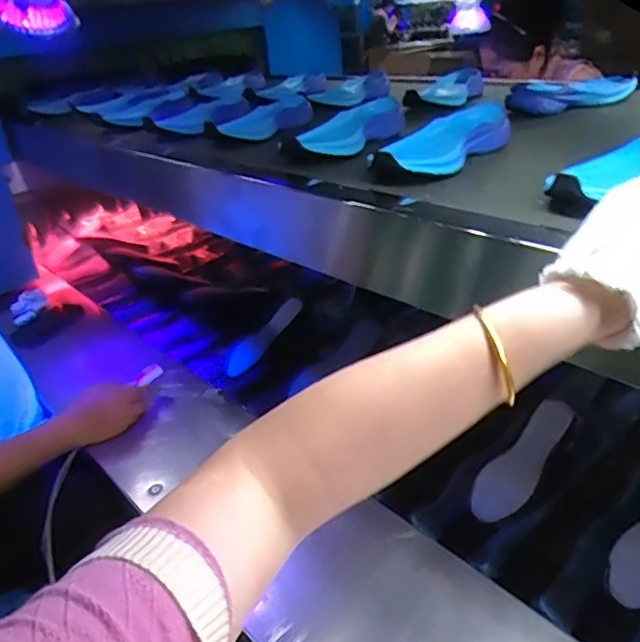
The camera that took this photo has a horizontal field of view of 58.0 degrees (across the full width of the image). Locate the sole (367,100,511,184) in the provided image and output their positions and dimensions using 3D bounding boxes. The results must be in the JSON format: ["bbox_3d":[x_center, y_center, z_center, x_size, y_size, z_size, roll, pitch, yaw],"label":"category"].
[{"bbox_3d":[0.169,-0.231,0.731,0.092,0.034,0.292,14,34,31],"label":"sole"}]

